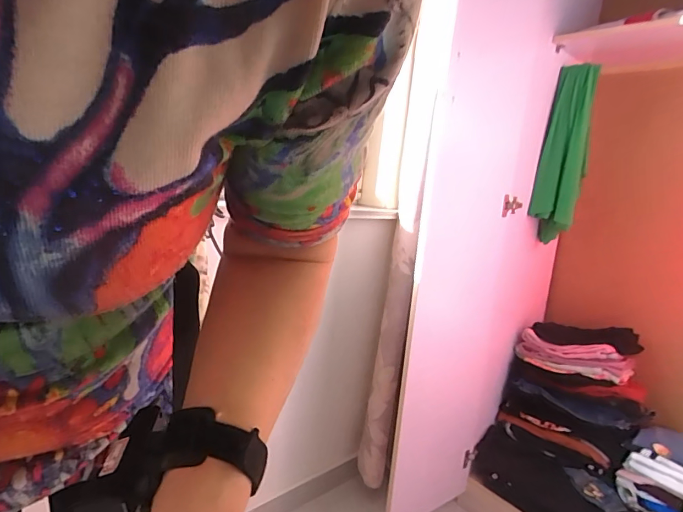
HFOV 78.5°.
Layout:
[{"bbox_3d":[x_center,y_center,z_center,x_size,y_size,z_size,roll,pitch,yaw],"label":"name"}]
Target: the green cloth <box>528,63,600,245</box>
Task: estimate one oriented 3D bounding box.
[{"bbox_3d":[0.683,-0.313,1.290,0.126,0.510,0.100,12,13,32],"label":"green cloth"}]

